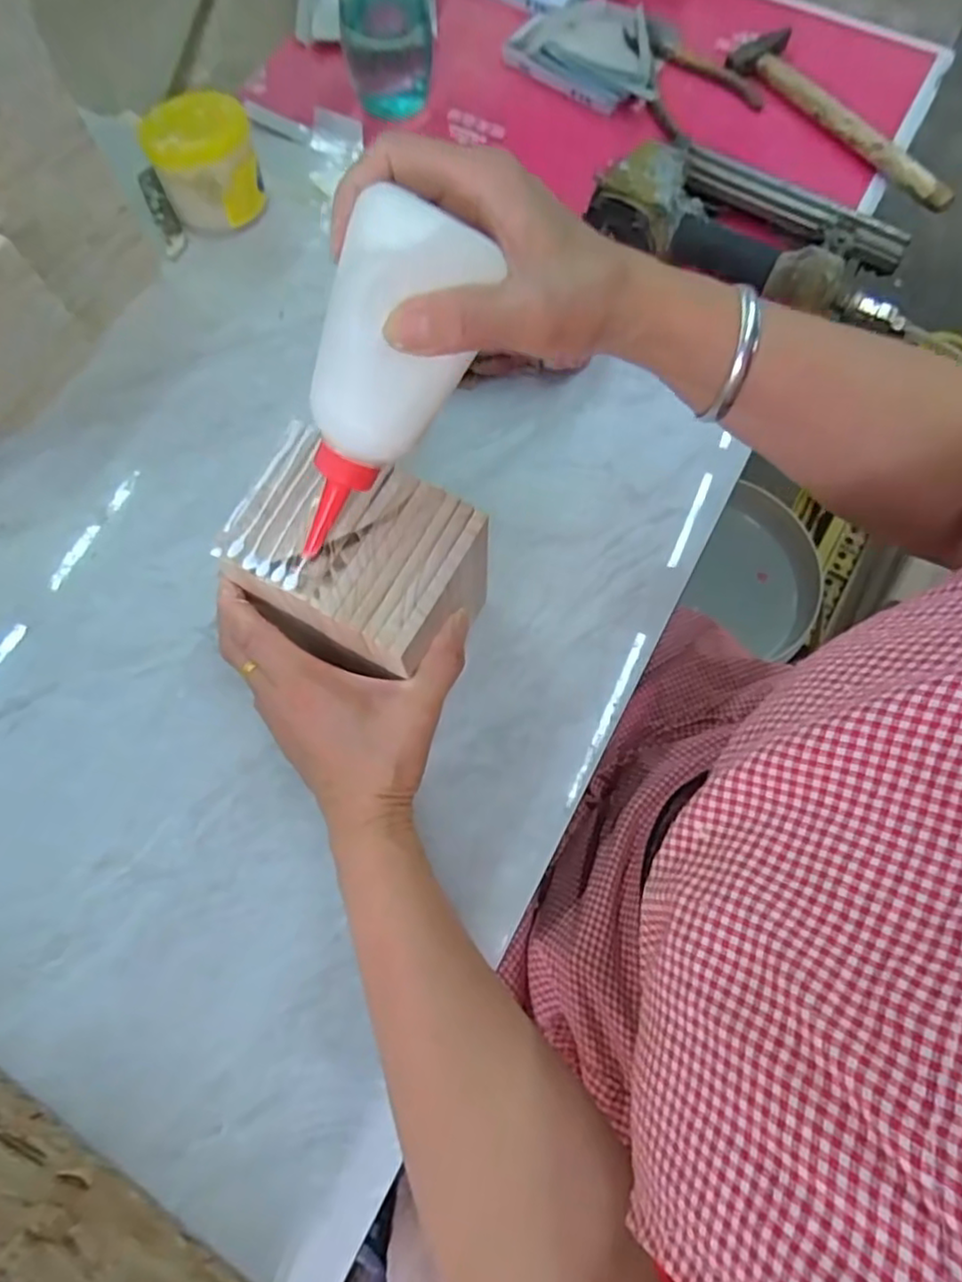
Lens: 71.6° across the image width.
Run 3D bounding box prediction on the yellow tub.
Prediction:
[{"bbox_3d":[-0.210,-0.363,0.515,0.075,0.072,0.065,-18,73,-8],"label":"yellow tub"}]

